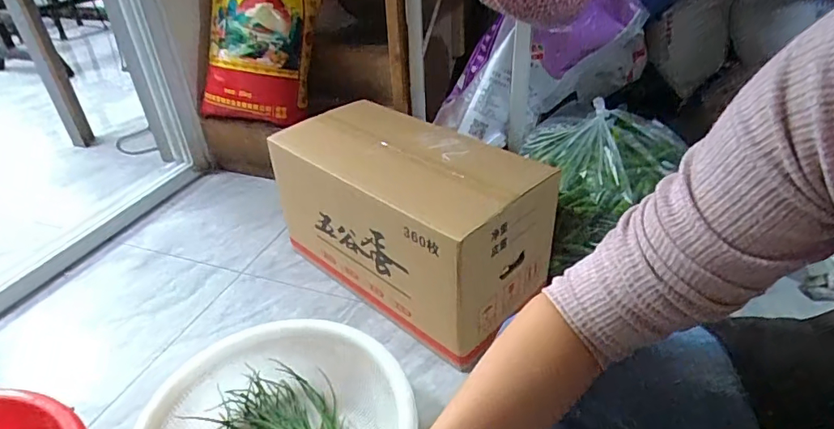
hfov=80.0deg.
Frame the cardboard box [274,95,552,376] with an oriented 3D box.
[{"bbox_3d":[-0.011,-0.007,1.158,0.344,0.341,0.594,-30,43,-34],"label":"cardboard box"}]

